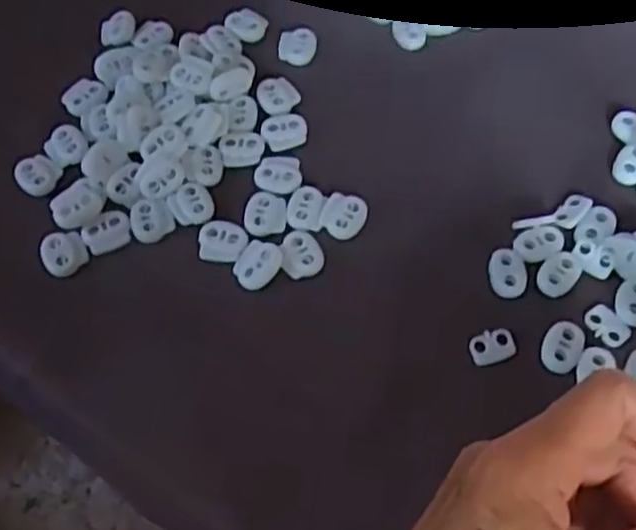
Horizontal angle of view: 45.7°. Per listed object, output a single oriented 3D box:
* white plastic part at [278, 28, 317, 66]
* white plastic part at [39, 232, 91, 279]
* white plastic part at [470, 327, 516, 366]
[{"bbox_3d":[-0.010,-0.116,0.398,0.019,0.005,0.022,14,63,10],"label":"white plastic part"},{"bbox_3d":[-0.116,-0.005,0.344,0.020,0.006,0.021,-1,62,2],"label":"white plastic part"},{"bbox_3d":[0.073,0.033,0.313,0.019,0.004,0.013,-16,62,-6],"label":"white plastic part"}]

